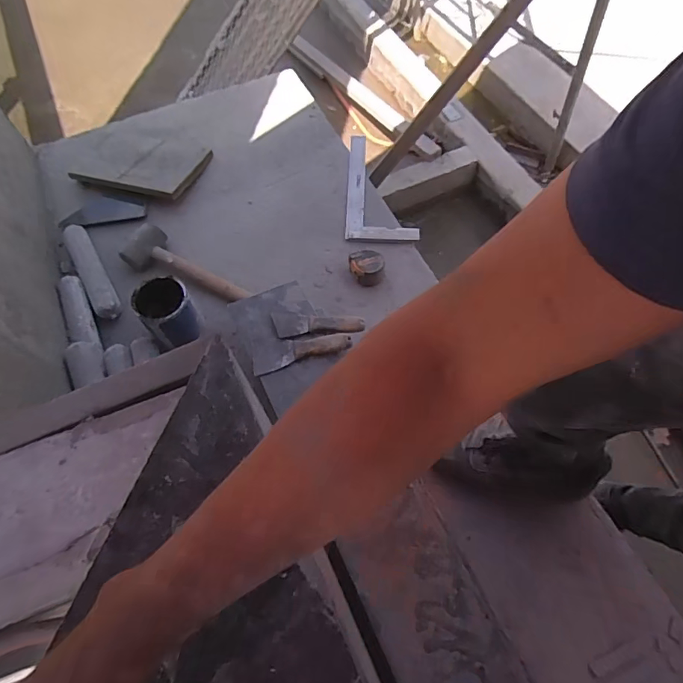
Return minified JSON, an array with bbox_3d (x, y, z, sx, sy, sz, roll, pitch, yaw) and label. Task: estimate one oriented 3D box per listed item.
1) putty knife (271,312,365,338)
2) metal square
[{"bbox_3d":[-0.043,-0.028,0.843,0.167,0.015,0.048,1,62,3],"label":"putty knife"},{"bbox_3d":[0.097,-0.390,1.124,0.162,0.022,0.343,-2,61,8],"label":"metal square"}]

